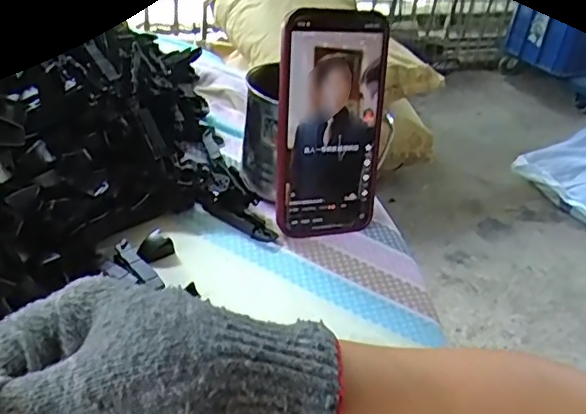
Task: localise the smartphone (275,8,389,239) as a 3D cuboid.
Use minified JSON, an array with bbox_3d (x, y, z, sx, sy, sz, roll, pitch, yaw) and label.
[{"bbox_3d":[0.027,-0.056,0.415,0.075,0.155,0.011,-3,18,-18],"label":"smartphone"}]

